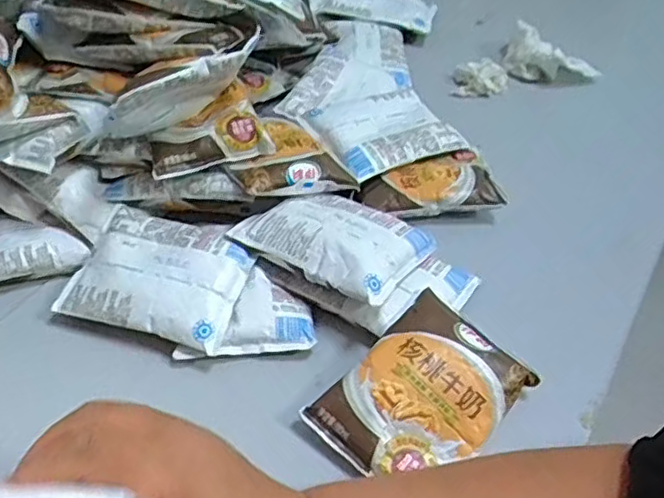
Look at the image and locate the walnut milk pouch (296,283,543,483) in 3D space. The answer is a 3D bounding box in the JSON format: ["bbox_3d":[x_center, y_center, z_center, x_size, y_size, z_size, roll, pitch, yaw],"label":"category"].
[{"bbox_3d":[0.058,0.090,0.416,0.091,0.026,0.122,35,56,29],"label":"walnut milk pouch"}]

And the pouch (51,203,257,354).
[{"bbox_3d":[-0.126,0.015,0.478,0.125,0.018,0.096,12,60,16],"label":"pouch"}]

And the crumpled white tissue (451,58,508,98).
[{"bbox_3d":[0.155,-0.177,0.685,0.055,0.017,0.052,10,48,10],"label":"crumpled white tissue"}]

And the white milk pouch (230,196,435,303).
[{"bbox_3d":[0.002,-0.012,0.480,0.119,0.021,0.085,26,52,22],"label":"white milk pouch"}]

